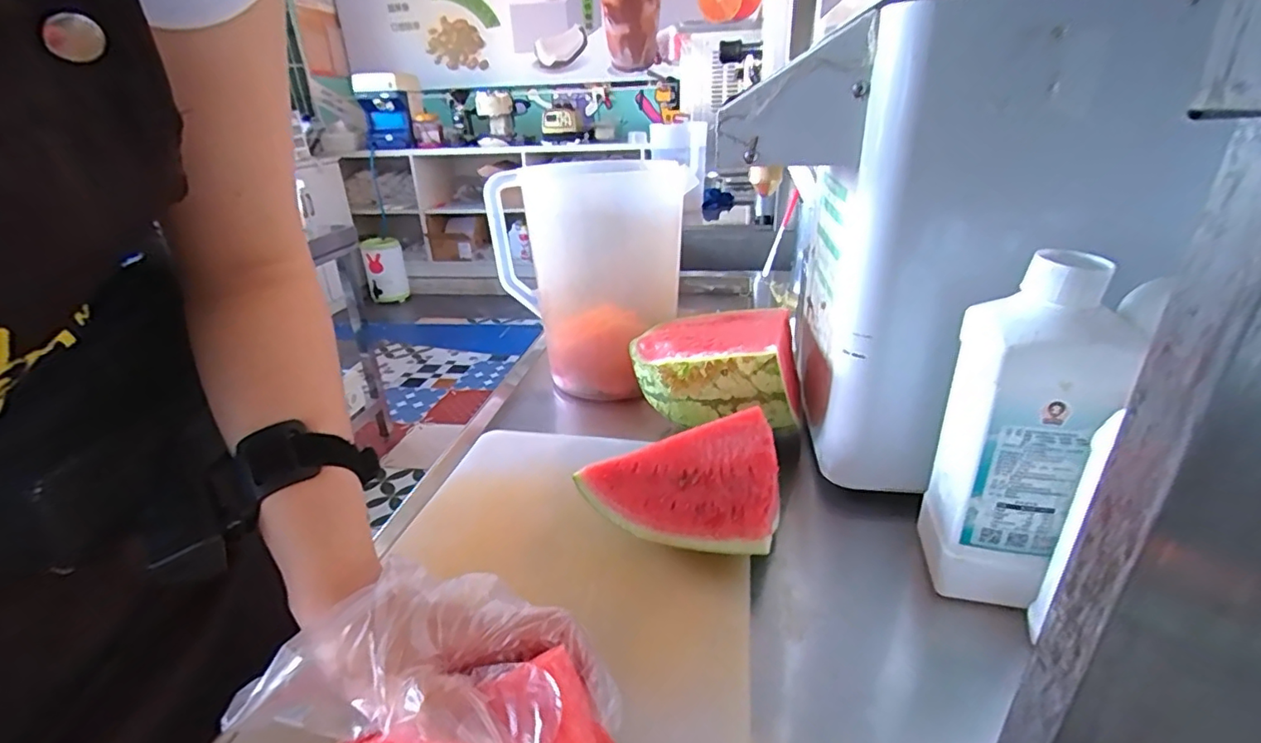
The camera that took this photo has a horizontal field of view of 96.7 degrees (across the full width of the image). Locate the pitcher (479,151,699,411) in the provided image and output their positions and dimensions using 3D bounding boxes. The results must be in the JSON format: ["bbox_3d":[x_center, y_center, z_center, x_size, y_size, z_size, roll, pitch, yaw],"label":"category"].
[{"bbox_3d":[-0.049,-0.119,0.685,0.166,0.258,0.155,21,34,39],"label":"pitcher"}]

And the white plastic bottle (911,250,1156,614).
[{"bbox_3d":[0.249,0.039,0.366,0.080,0.224,0.071,10,28,23],"label":"white plastic bottle"}]

